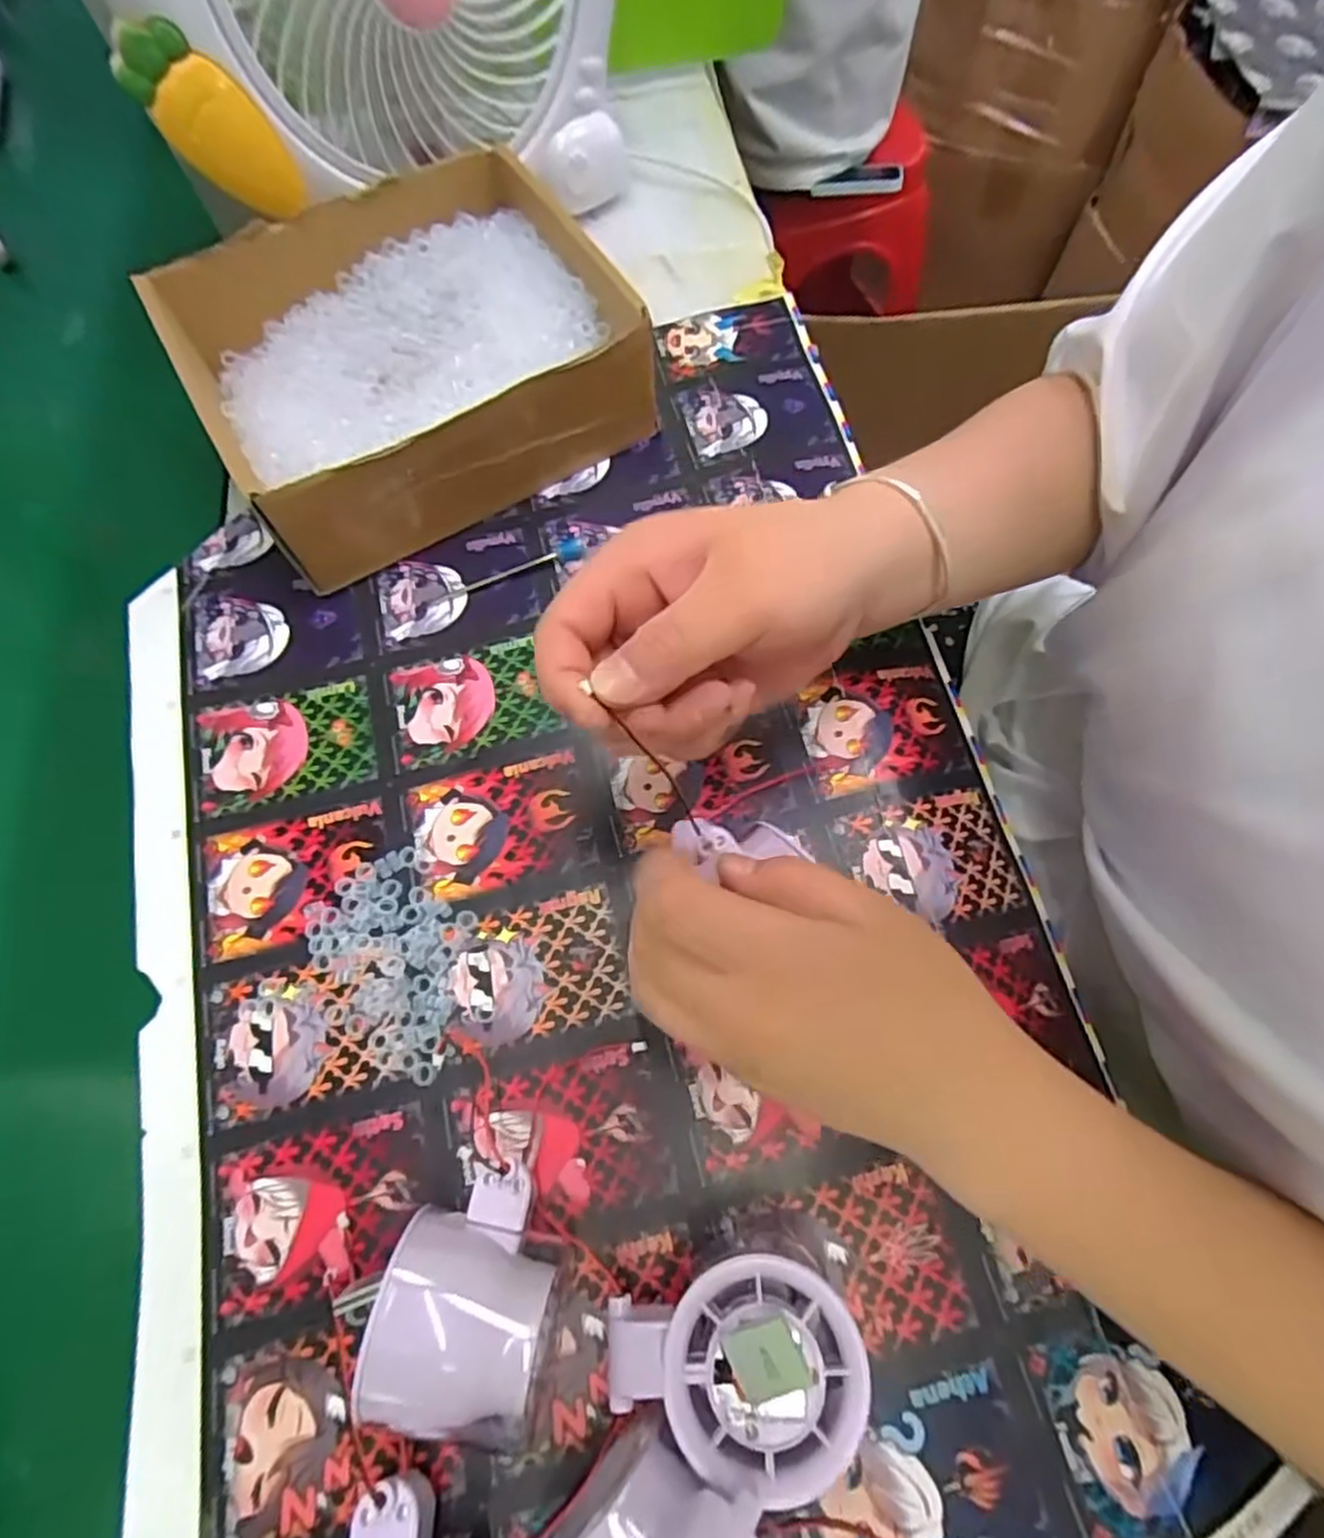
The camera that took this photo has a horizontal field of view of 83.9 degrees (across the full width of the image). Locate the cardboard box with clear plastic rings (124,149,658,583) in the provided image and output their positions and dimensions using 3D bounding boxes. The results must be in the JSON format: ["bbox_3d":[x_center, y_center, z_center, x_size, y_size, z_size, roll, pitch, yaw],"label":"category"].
[{"bbox_3d":[-0.134,-0.216,0.392,0.201,0.073,0.171,-31,72,-10],"label":"cardboard box with clear plastic rings"}]

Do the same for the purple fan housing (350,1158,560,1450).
[{"bbox_3d":[-0.062,0.174,0.249,0.051,0.056,0.070,8,70,5],"label":"purple fan housing"}]

